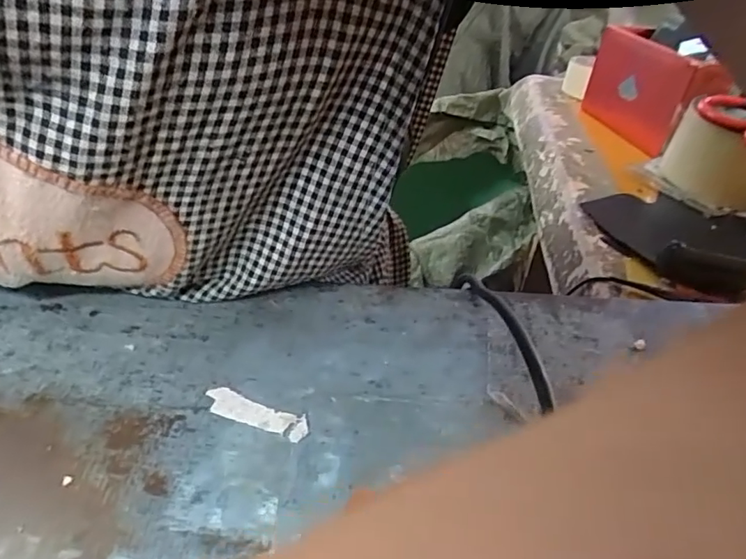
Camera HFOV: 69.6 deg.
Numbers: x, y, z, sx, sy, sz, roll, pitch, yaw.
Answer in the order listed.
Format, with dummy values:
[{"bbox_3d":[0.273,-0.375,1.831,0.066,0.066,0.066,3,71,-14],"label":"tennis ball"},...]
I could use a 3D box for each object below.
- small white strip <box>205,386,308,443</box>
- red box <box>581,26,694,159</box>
[{"bbox_3d":[-0.041,0.047,0.188,0.039,0.004,0.010,15,45,16],"label":"small white strip"},{"bbox_3d":[0.280,-0.199,0.575,0.024,0.102,0.168,-8,39,-4],"label":"red box"}]

